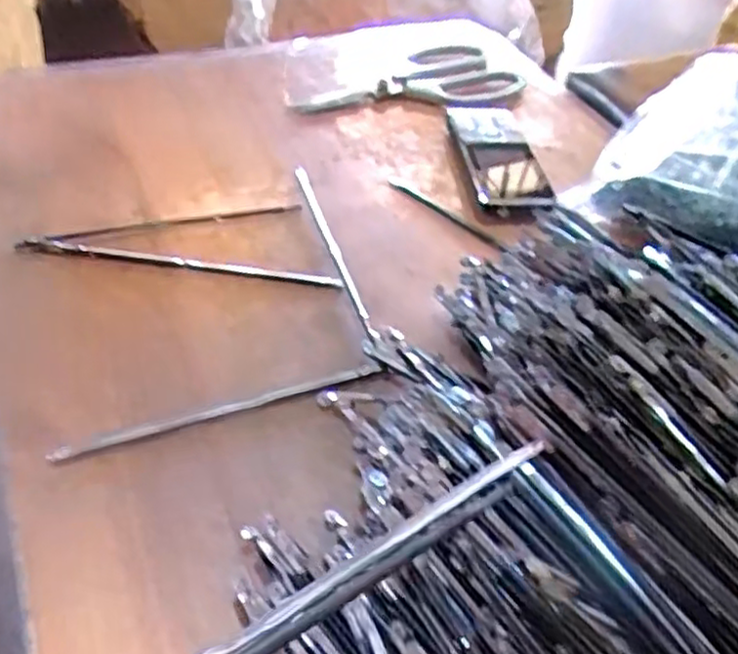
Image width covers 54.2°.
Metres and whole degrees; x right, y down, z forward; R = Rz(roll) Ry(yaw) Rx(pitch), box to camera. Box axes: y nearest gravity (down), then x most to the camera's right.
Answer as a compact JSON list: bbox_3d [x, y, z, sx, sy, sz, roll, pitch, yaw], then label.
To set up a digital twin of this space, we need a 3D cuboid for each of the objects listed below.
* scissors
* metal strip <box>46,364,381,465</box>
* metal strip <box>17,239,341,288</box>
[{"bbox_3d":[0.032,-0.194,0.581,0.187,0.012,0.087,-22,50,-25],"label":"scissors"},{"bbox_3d":[-0.068,0.040,0.344,0.157,0.004,0.008,-14,47,-19],"label":"metal strip"},{"bbox_3d":[-0.108,-0.038,0.415,0.181,0.008,0.010,6,44,1],"label":"metal strip"}]

